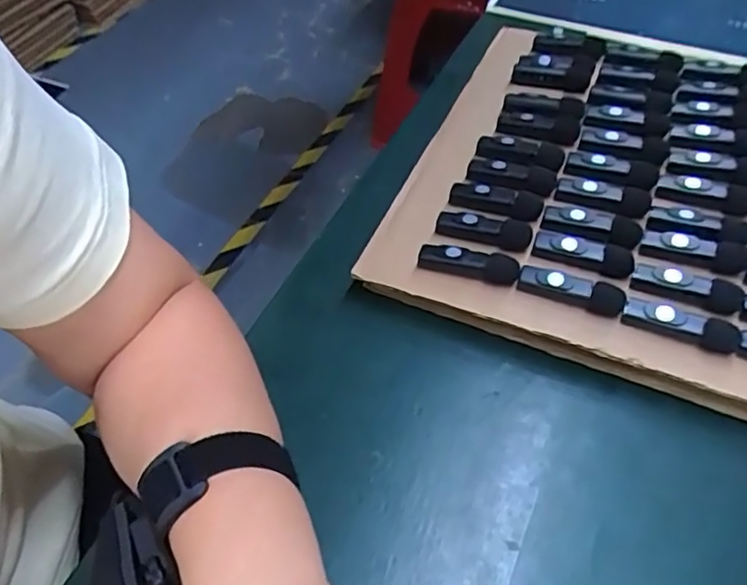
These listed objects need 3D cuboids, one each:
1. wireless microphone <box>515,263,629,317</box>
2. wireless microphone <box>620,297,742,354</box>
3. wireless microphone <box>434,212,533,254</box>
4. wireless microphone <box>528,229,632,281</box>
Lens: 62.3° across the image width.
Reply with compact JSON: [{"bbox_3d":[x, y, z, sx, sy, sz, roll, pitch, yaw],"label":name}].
[{"bbox_3d":[0.123,-0.002,0.385,0.064,0.017,0.015,16,53,9],"label":"wireless microphone"},{"bbox_3d":[0.182,0.018,0.367,0.064,0.014,0.012,22,55,13],"label":"wireless microphone"},{"bbox_3d":[0.076,-0.044,0.426,0.065,0.019,0.015,17,54,9],"label":"wireless microphone"},{"bbox_3d":[0.137,-0.026,0.406,0.062,0.017,0.018,19,54,11],"label":"wireless microphone"}]

